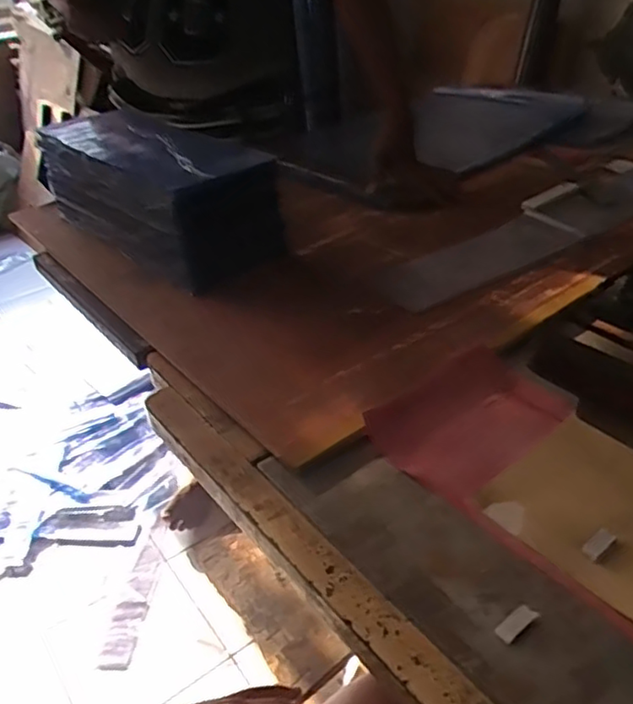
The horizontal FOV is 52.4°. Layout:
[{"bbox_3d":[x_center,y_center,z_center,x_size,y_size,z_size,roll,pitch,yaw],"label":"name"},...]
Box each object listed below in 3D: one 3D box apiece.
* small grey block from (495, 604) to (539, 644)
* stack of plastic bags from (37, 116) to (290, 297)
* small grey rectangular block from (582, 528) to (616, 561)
[{"bbox_3d":[0.134,0.181,0.429,0.033,0.005,0.012,-27,43,-29],"label":"small grey block"},{"bbox_3d":[-0.222,-0.230,0.906,0.182,0.123,0.416,-28,43,-30],"label":"stack of plastic bags"},{"bbox_3d":[0.209,0.142,0.476,0.030,0.004,0.014,-28,42,-29],"label":"small grey rectangular block"}]

